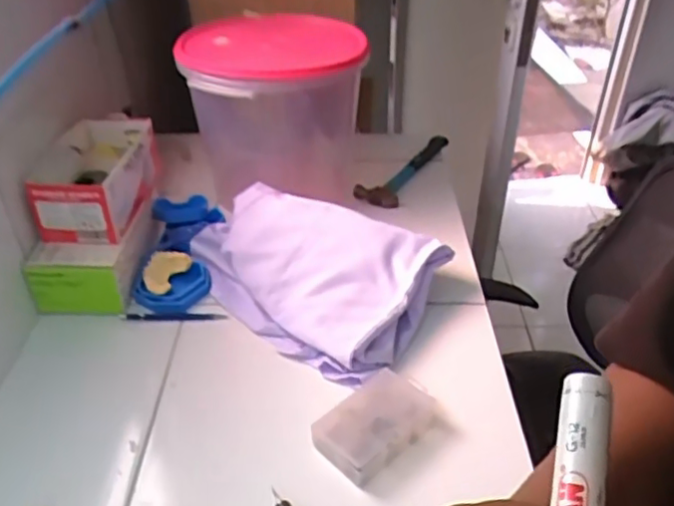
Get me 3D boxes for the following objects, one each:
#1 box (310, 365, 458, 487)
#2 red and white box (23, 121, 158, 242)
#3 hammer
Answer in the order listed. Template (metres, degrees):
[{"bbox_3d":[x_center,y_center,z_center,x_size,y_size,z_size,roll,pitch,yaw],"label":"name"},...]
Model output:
[{"bbox_3d":[0.046,0.180,0.647,0.132,0.038,0.089,-25,44,-29],"label":"box"},{"bbox_3d":[-0.332,-0.110,0.857,0.118,0.084,0.215,-2,37,-2],"label":"red and white box"},{"bbox_3d":[0.122,-0.157,1.128,0.077,0.045,0.284,18,41,22],"label":"hammer"}]

